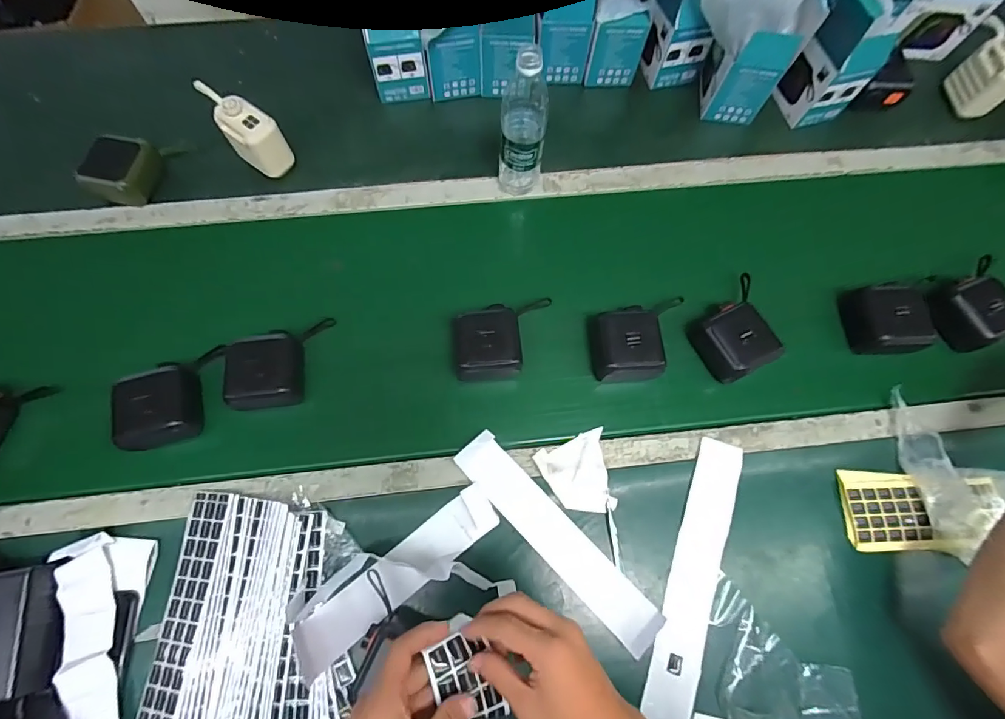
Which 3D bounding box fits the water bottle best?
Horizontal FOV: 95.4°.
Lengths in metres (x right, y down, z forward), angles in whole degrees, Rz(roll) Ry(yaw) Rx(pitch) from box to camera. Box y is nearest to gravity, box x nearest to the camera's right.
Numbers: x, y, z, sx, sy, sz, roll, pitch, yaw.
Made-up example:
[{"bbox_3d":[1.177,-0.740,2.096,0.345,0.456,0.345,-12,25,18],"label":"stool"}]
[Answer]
[{"bbox_3d":[0.029,-0.326,0.650,0.065,0.228,0.062,-1,72,-2],"label":"water bottle"}]

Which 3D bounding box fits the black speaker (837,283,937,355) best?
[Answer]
[{"bbox_3d":[0.571,-0.057,0.665,0.111,0.052,0.108,-3,72,-3],"label":"black speaker"}]

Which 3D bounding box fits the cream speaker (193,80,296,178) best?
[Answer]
[{"bbox_3d":[-0.404,-0.362,0.717,0.135,0.092,0.065,42,75,11],"label":"cream speaker"}]

